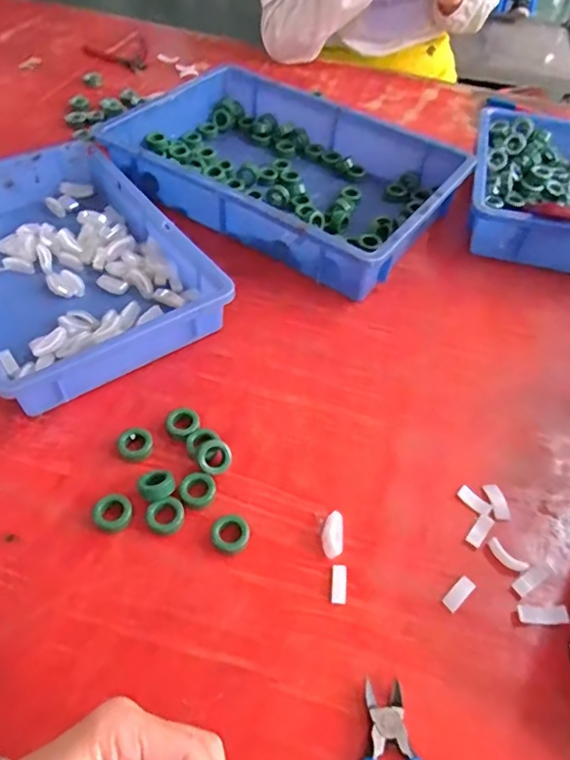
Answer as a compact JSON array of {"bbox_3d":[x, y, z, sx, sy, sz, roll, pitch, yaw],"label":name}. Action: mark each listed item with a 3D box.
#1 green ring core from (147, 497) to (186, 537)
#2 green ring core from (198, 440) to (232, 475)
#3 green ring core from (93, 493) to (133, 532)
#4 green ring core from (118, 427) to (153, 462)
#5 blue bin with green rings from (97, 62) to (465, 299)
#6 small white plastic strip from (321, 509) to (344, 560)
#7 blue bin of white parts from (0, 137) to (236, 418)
[{"bbox_3d":[-0.100,0.115,0.461,0.031,0.011,0.029,-18,69,-14],"label":"green ring core"},{"bbox_3d":[-0.063,0.070,0.493,0.030,0.032,0.007,-34,16,-21],"label":"green ring core"},{"bbox_3d":[-0.144,0.112,0.461,0.031,0.011,0.030,2,50,-2],"label":"green ring core"},{"bbox_3d":[-0.138,0.060,0.508,0.030,0.011,0.031,2,50,-2],"label":"green ring core"},{"bbox_3d":[0.003,-0.290,0.759,0.434,0.072,0.295,31,55,20],"label":"blue bin with green rings"},{"bbox_3d":[0.041,0.130,0.463,0.018,0.009,0.037,6,50,1],"label":"small white plastic strip"},{"bbox_3d":[-0.256,-0.140,0.632,0.242,0.064,0.366,-28,57,-25],"label":"blue bin of white parts"}]

